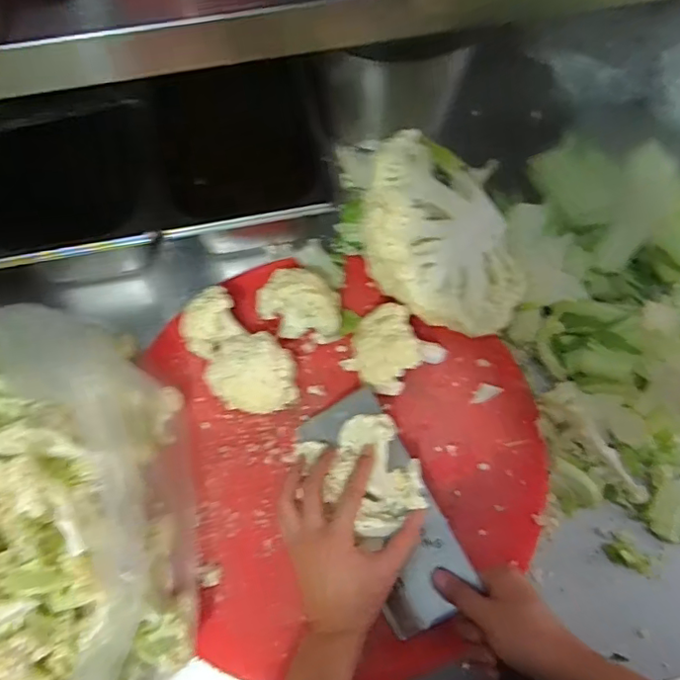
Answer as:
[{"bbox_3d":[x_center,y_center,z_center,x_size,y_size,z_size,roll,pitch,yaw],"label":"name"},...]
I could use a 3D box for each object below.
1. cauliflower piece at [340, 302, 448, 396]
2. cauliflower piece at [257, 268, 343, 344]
[{"bbox_3d":[0.050,0.010,0.537,0.084,0.079,0.072,35,73,10],"label":"cauliflower piece"},{"bbox_3d":[-0.039,-0.038,0.564,0.084,0.052,0.063,7,71,0],"label":"cauliflower piece"}]

